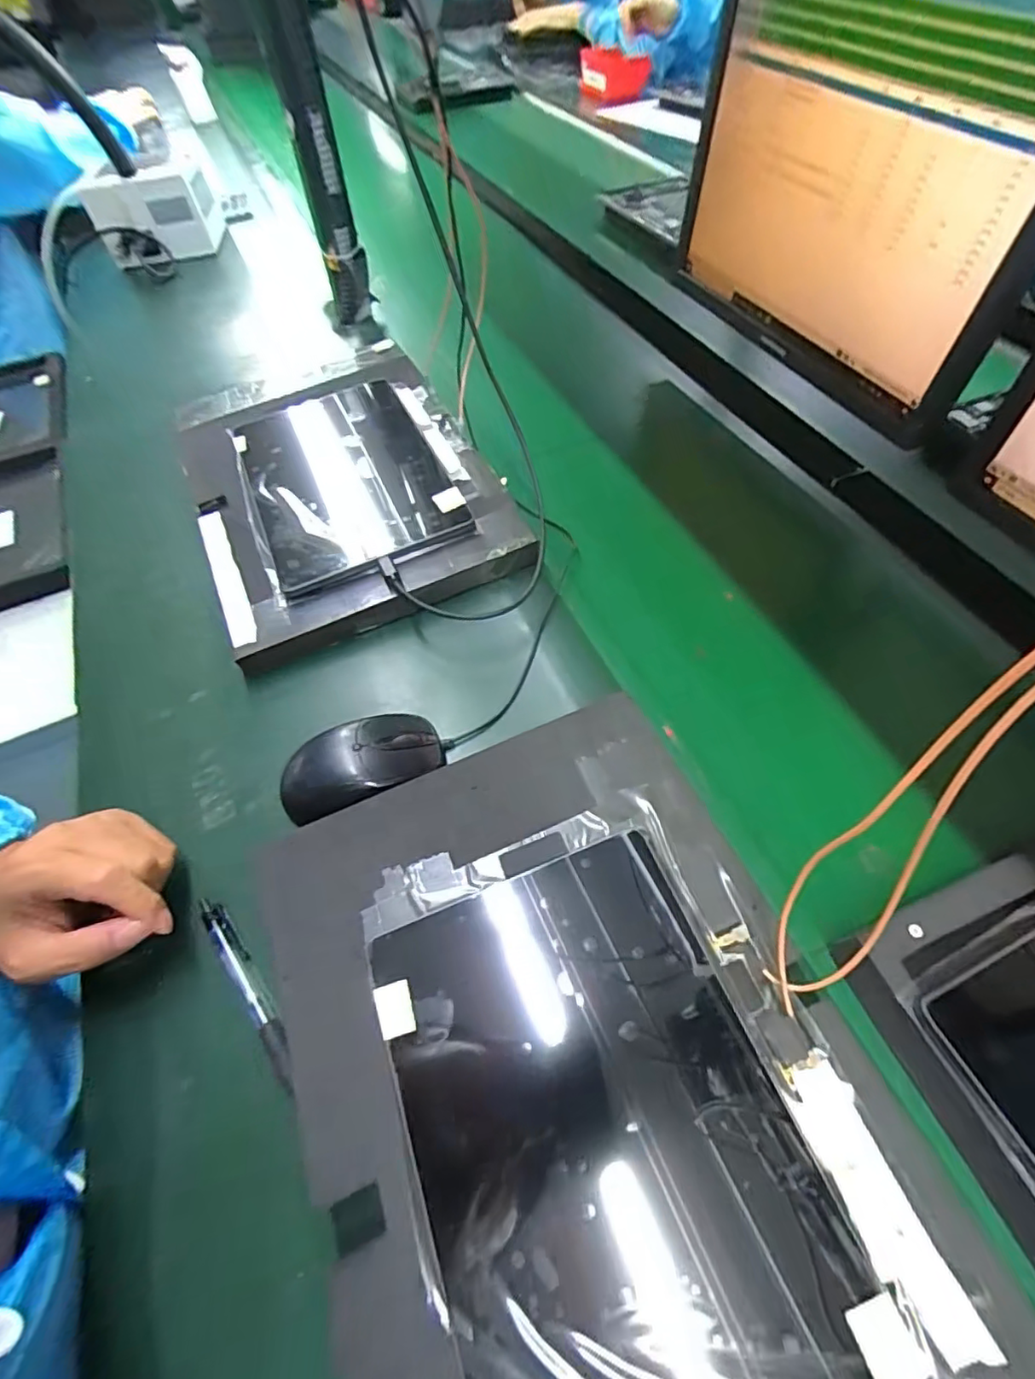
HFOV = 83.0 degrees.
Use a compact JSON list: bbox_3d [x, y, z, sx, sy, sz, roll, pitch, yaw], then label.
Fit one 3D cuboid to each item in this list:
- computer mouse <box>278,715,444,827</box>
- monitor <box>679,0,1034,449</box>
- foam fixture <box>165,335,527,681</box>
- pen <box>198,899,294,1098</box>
[{"bbox_3d":[-0.106,0.050,0.398,0.109,0.032,0.062,-18,58,-8],"label":"computer mouse"},{"bbox_3d":[0.257,-0.417,0.451,0.052,0.301,0.352,-19,58,-9],"label":"monitor"},{"bbox_3d":[-0.180,-0.206,0.556,0.264,0.039,0.383,-22,58,-11],"label":"foam fixture"},{"bbox_3d":[-0.155,0.170,0.337,0.016,0.008,0.118,-36,62,-19],"label":"pen"}]

